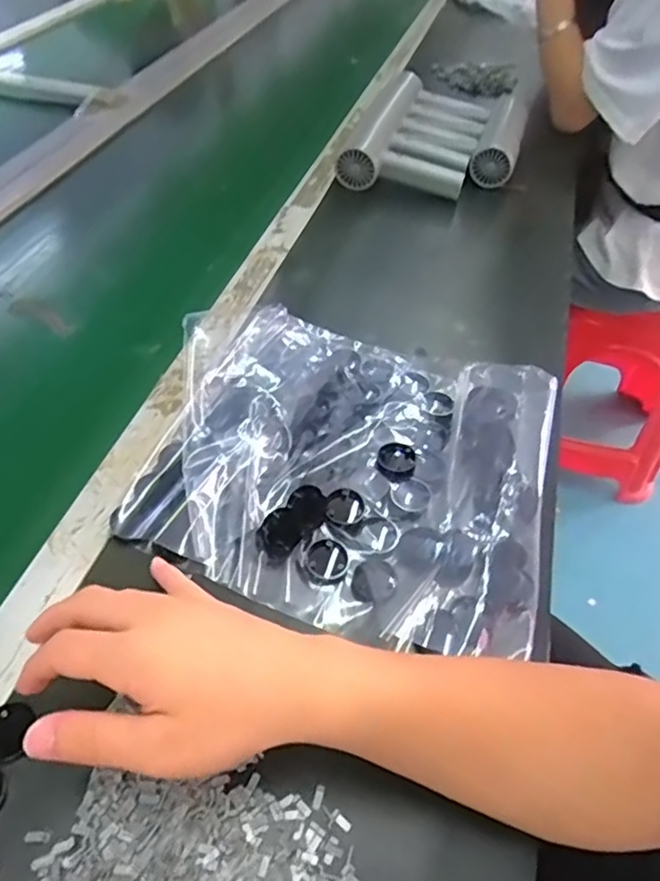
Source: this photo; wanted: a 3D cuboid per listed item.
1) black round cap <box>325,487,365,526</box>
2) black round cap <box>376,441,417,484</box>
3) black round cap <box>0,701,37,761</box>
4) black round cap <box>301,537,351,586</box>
[{"bbox_3d":[0.011,0.048,0.458,0.027,0.011,0.032,14,47,10],"label":"black round cap"},{"bbox_3d":[0.052,0.016,0.488,0.030,0.009,0.037,8,47,5],"label":"black round cap"},{"bbox_3d":[-0.184,0.164,0.352,0.025,0.007,0.029,4,47,1],"label":"black round cap"},{"bbox_3d":[-0.003,0.084,0.434,0.030,0.011,0.035,18,48,14],"label":"black round cap"}]

